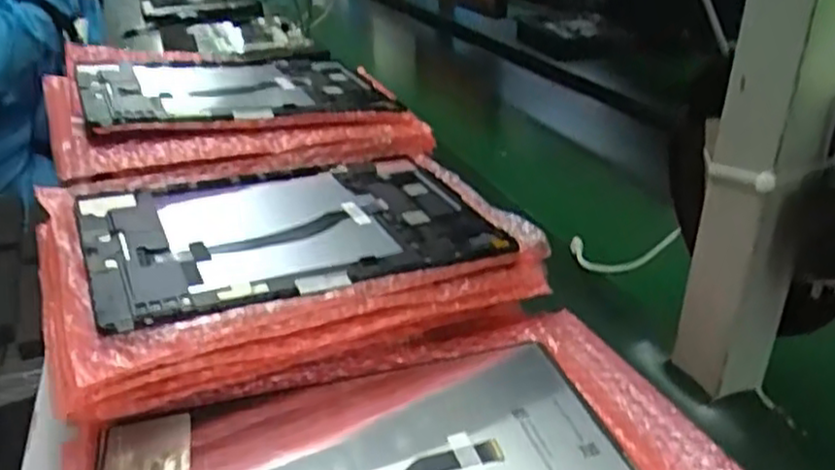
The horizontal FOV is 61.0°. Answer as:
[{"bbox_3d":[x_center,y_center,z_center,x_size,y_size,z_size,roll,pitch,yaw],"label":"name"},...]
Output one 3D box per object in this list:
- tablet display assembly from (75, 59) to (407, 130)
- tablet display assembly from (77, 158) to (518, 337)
[{"bbox_3d":[-0.157,-0.129,0.624,0.253,0.014,0.176,-6,30,-25],"label":"tablet display assembly"},{"bbox_3d":[-0.081,-0.007,0.462,0.247,0.008,0.159,-11,32,-27],"label":"tablet display assembly"}]

